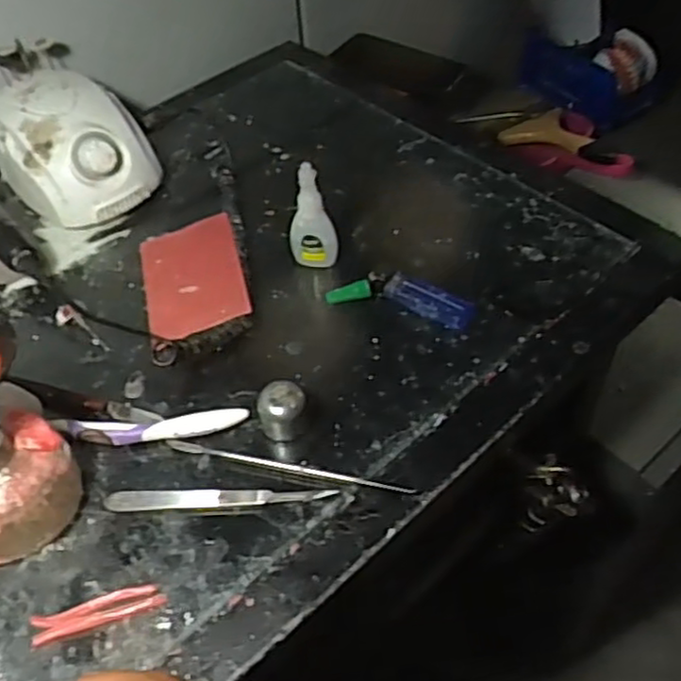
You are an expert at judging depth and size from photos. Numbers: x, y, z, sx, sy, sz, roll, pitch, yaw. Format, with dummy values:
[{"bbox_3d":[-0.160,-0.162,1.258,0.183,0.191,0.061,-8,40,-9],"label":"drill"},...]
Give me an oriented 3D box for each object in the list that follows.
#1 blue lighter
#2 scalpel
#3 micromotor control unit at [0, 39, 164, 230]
[{"bbox_3d":[0.066,-0.028,0.529,0.067,0.012,0.024,29,57,24],"label":"blue lighter"},{"bbox_3d":[-0.075,0.097,0.439,0.140,0.005,0.012,-2,50,2],"label":"scalpel"},{"bbox_3d":[-0.242,-0.183,0.630,0.120,0.091,0.173,-24,53,-16],"label":"micromotor control unit"}]

